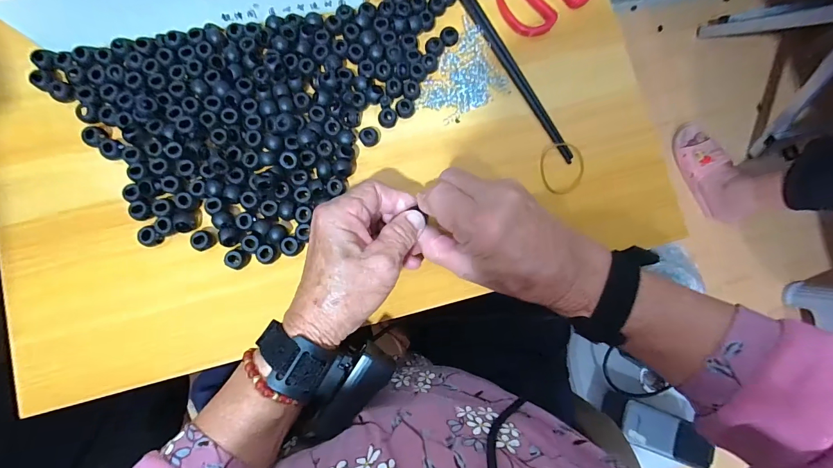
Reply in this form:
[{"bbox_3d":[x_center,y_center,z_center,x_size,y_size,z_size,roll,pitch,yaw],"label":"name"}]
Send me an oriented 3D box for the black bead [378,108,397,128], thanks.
[{"bbox_3d":[-0.027,-0.108,0.345,0.017,0.011,0.015,-6,84,-7],"label":"black bead"}]

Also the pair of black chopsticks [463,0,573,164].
[{"bbox_3d":[0.089,-0.174,0.365,0.016,0.005,0.236,-32,88,-8],"label":"pair of black chopsticks"}]

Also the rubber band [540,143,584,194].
[{"bbox_3d":[0.142,-0.064,0.358,0.044,0.004,0.049,-7,84,-7],"label":"rubber band"}]

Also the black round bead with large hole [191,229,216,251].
[{"bbox_3d":[-0.180,0.006,0.314,0.014,0.016,0.017,15,82,-4],"label":"black round bead with large hole"}]

